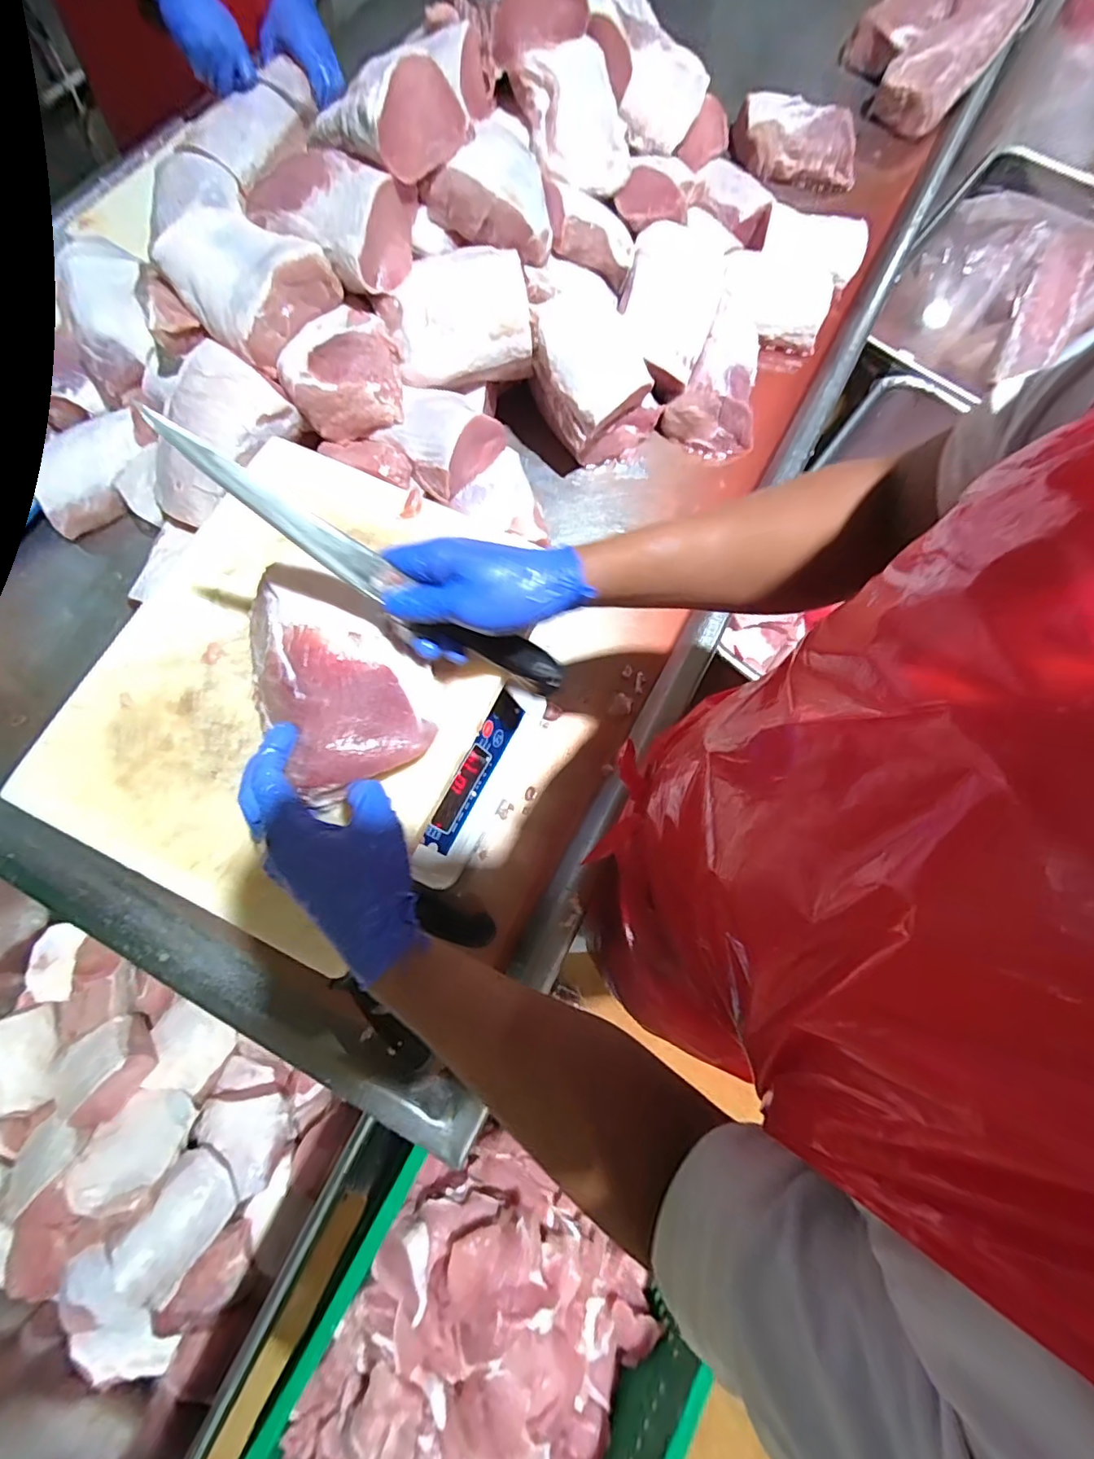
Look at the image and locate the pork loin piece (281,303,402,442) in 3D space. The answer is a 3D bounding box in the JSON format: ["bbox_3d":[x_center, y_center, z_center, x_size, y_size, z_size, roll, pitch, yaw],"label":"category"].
[{"bbox_3d":[-0.223,-0.392,0.591,0.118,0.052,0.118,-6,74,-3],"label":"pork loin piece"}]

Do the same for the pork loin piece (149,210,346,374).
[{"bbox_3d":[-0.330,-0.489,0.570,0.184,0.055,0.127,41,77,10],"label":"pork loin piece"}]

